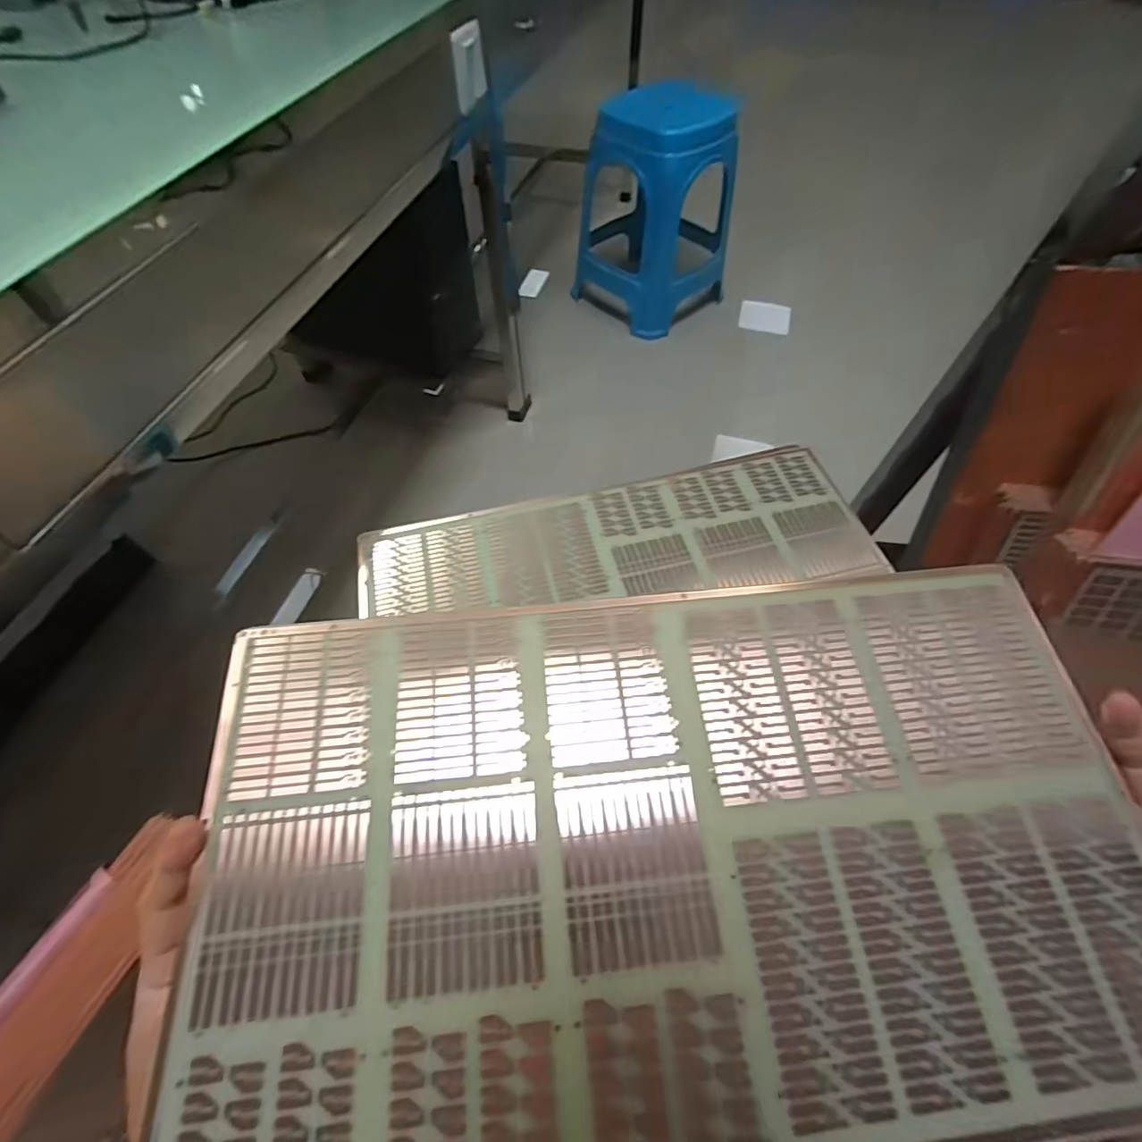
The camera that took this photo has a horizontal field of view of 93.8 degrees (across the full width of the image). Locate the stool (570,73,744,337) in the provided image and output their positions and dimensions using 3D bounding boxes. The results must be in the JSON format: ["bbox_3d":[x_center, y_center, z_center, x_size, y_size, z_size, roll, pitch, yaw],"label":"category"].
[{"bbox_3d":[0.220,-0.938,1.394,0.327,0.462,0.326,38,66,22],"label":"stool"}]

